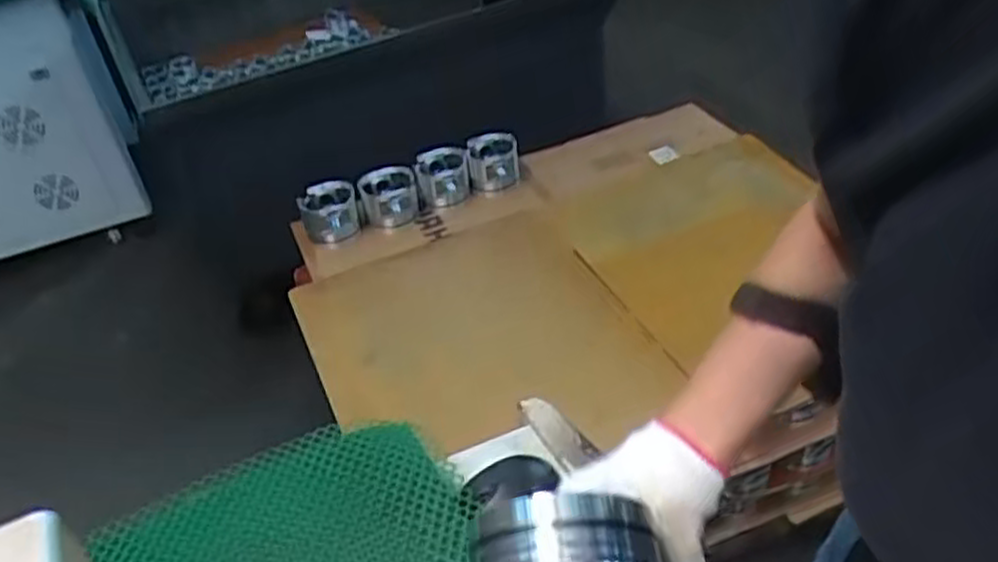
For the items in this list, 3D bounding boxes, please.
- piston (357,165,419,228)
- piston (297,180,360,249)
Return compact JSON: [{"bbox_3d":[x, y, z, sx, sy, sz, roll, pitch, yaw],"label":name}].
[{"bbox_3d":[-0.227,-0.174,1.647,0.118,0.080,0.126,-11,40,-6],"label":"piston"},{"bbox_3d":[-0.339,-0.135,1.606,0.116,0.097,0.102,-18,41,-13],"label":"piston"}]

